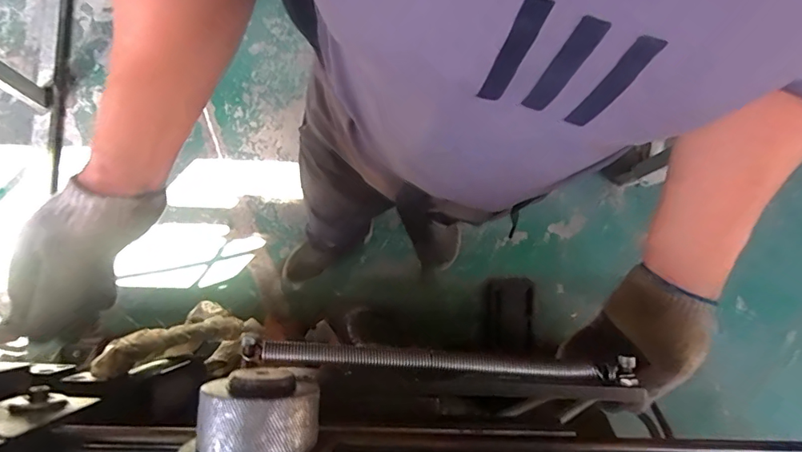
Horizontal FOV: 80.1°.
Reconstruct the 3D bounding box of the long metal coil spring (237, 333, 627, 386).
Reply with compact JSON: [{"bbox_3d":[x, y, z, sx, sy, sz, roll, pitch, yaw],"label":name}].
[{"bbox_3d":[0.030,0.101,0.359,0.289,0.011,0.016,6,76,-4],"label":"long metal coil spring"}]

